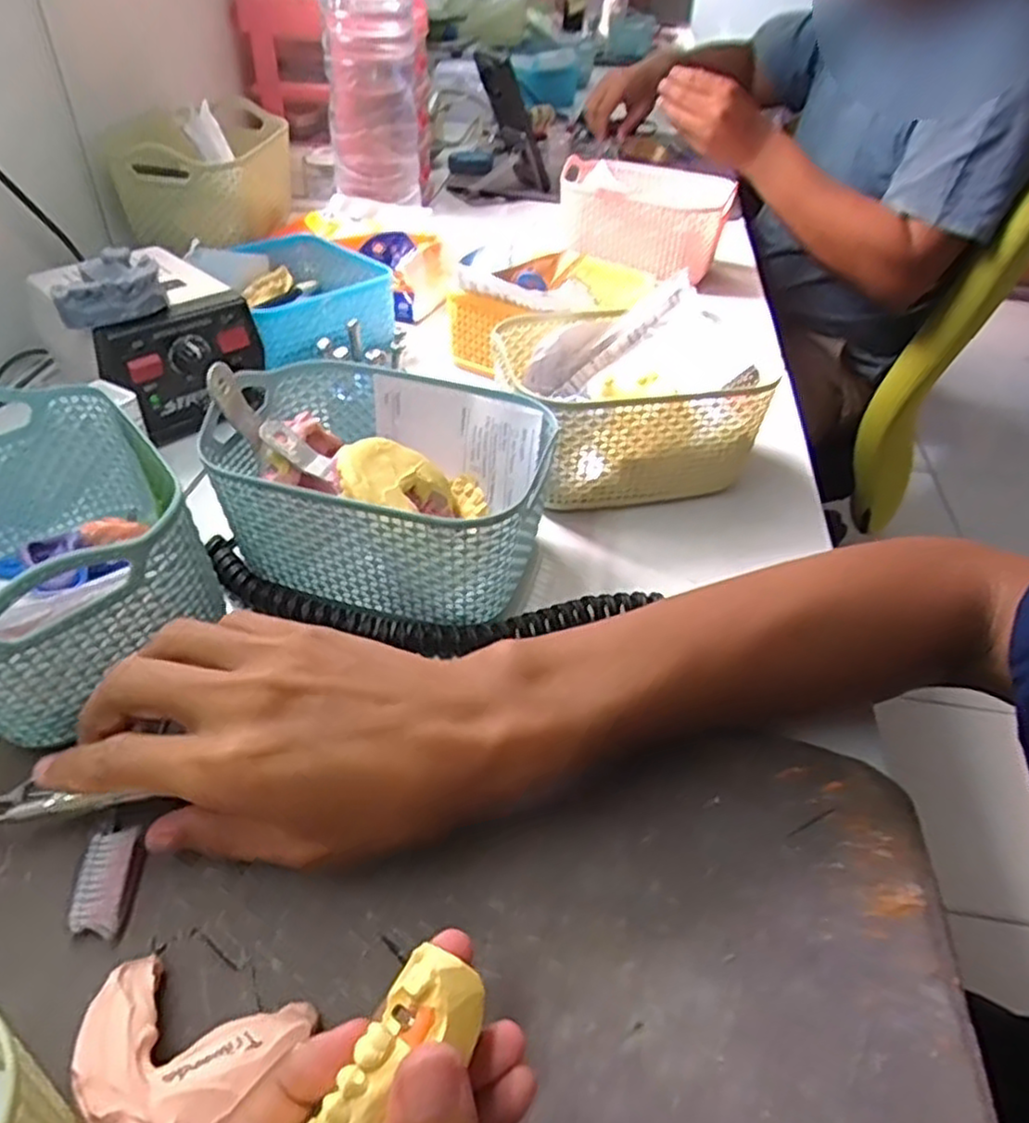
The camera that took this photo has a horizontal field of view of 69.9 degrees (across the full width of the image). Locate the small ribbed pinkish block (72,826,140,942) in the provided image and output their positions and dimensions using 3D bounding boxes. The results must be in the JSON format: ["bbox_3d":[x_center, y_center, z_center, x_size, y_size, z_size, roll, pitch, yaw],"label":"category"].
[{"bbox_3d":[-0.150,0.117,0.270,0.017,0.008,0.039,-3,42,-8],"label":"small ribbed pinkish block"}]

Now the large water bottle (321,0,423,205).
[{"bbox_3d":[-0.130,-0.465,0.670,0.084,0.242,0.092,-6,43,-11],"label":"large water bottle"}]

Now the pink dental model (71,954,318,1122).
[{"bbox_3d":[-0.100,0.151,0.220,0.062,0.031,0.050,10,42,6],"label":"pink dental model"}]

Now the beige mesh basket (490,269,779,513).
[{"bbox_3d":[0.069,-0.097,0.478,0.144,0.083,0.117,-7,43,-12],"label":"beige mesh basket"}]

